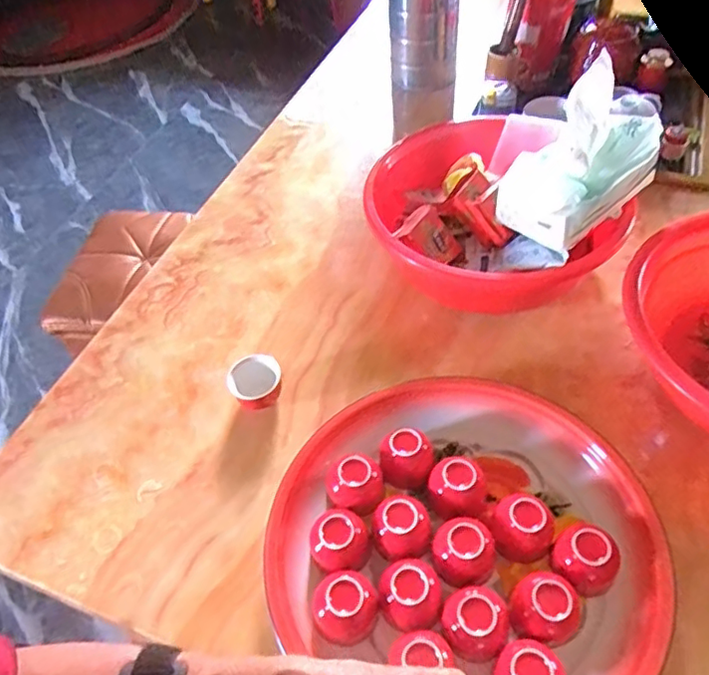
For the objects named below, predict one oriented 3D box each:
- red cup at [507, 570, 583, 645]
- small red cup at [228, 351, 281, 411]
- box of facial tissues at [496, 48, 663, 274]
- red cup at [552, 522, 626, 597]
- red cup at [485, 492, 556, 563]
[{"bbox_3d":[0.155,0.218,0.480,0.057,0.038,0.052,-3,50,4],"label":"red cup"},{"bbox_3d":[-0.105,0.050,0.640,0.054,0.039,0.050,-3,50,4],"label":"small red cup"},{"bbox_3d":[0.237,-0.184,0.639,0.186,0.147,0.102,-37,56,-22],"label":"box of facial tissues"},{"bbox_3d":[0.196,0.187,0.500,0.052,0.036,0.048,-3,50,4],"label":"red cup"},{"bbox_3d":[0.145,0.168,0.525,0.051,0.045,0.050,-3,50,4],"label":"red cup"}]

